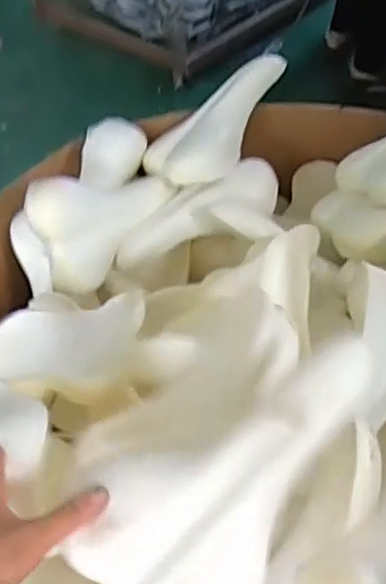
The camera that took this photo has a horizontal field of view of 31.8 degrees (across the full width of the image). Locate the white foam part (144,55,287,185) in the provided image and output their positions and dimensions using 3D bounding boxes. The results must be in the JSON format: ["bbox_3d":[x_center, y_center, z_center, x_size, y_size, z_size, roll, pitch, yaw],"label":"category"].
[{"bbox_3d":[0.042,-0.260,1.022,0.253,0.064,0.112,-49,57,-4],"label":"white foam part"}]

